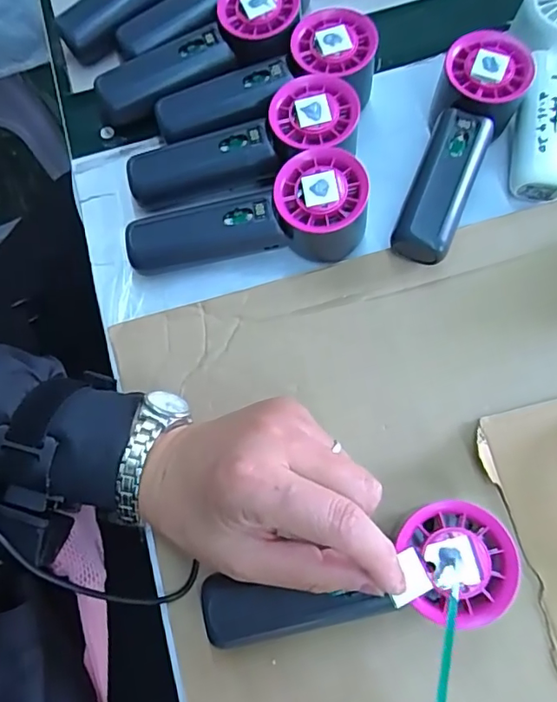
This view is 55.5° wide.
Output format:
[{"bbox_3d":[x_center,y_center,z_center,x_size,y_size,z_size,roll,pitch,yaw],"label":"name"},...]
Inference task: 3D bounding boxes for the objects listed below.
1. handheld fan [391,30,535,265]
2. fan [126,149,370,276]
[{"bbox_3d":[0.116,-0.134,0.355,0.052,0.049,0.156,24,75,9],"label":"handheld fan"},{"bbox_3d":[-0.020,-0.079,0.340,0.154,0.052,0.056,-17,73,-3],"label":"fan"}]

